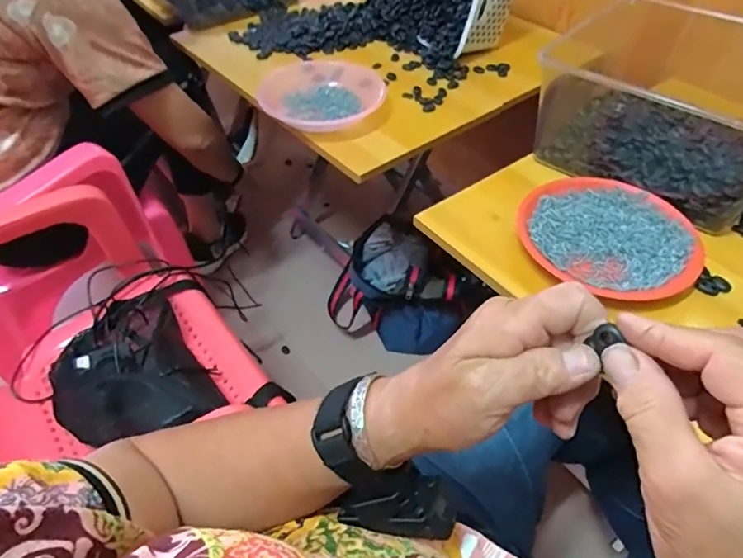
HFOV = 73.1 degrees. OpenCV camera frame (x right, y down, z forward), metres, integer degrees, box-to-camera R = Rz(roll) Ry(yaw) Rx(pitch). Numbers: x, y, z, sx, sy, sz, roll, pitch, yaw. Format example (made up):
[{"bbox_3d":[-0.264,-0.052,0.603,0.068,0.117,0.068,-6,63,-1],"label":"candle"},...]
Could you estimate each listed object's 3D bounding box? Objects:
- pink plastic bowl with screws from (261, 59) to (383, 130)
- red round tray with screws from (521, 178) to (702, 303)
[{"bbox_3d":[-0.073,-0.309,0.810,0.186,0.031,0.226,5,48,3],"label":"pink plastic bowl with screws"},{"bbox_3d":[0.272,-0.055,0.580,0.189,0.028,0.168,20,50,16],"label":"red round tray with screws"}]

